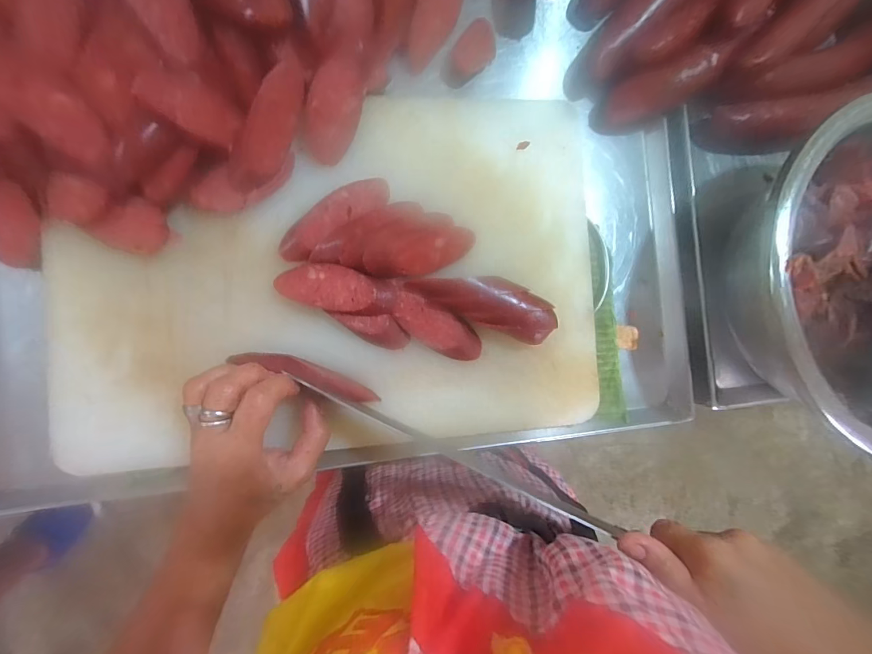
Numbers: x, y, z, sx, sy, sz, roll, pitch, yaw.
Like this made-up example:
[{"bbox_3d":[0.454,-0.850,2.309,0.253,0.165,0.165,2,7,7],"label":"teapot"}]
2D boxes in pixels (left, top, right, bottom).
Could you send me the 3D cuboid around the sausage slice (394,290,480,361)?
[{"bbox_3d":[0.001,0.002,0.344,0.084,0.016,0.033,26,85,-8],"label":"sausage slice"}]

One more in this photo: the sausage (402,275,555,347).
[{"bbox_3d":[0.039,-0.021,0.338,0.122,0.039,0.039,18,86,-9],"label":"sausage"}]

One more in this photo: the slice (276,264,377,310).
[{"bbox_3d":[-0.088,-0.032,0.327,0.075,0.018,0.034,10,88,-9],"label":"slice"}]

